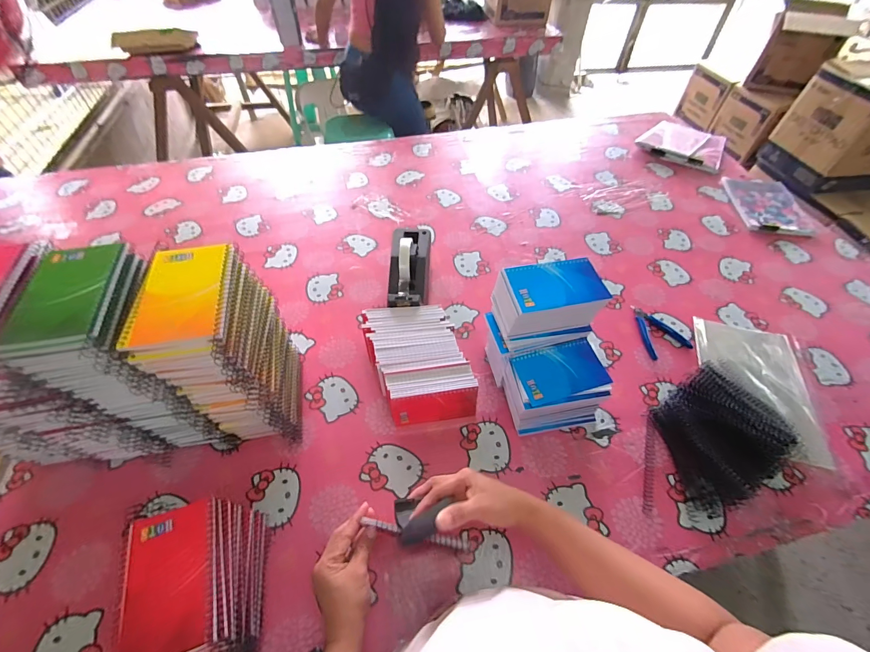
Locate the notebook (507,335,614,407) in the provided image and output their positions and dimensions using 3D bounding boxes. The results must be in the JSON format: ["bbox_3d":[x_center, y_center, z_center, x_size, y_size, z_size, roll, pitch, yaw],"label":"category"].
[{"bbox_3d":[0.190,0.066,0.547,0.130,0.007,0.082,-13,55,-10],"label":"notebook"}]

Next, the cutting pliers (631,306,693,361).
[{"bbox_3d":[0.416,0.006,0.699,0.084,0.008,0.114,-15,55,-12],"label":"cutting pliers"}]

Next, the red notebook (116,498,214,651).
[{"bbox_3d":[-0.269,0.255,0.367,0.082,0.011,0.132,-15,55,-12],"label":"red notebook"}]

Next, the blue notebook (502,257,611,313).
[{"bbox_3d":[0.172,-0.060,0.512,0.132,0.006,0.079,-11,55,-9],"label":"blue notebook"}]

